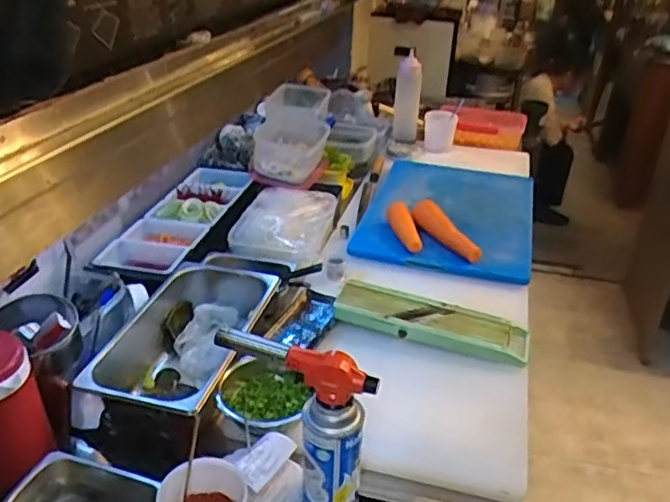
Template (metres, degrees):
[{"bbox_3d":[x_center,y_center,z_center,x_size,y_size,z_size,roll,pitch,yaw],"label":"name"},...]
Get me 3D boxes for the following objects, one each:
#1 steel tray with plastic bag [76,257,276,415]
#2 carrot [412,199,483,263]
[{"bbox_3d":[-0.220,0.144,0.931,0.201,0.101,0.314,8,29,9],"label":"steel tray with plastic bag"},{"bbox_3d":[0.222,-0.042,1.244,0.046,0.054,0.179,-18,35,-33],"label":"carrot"}]

